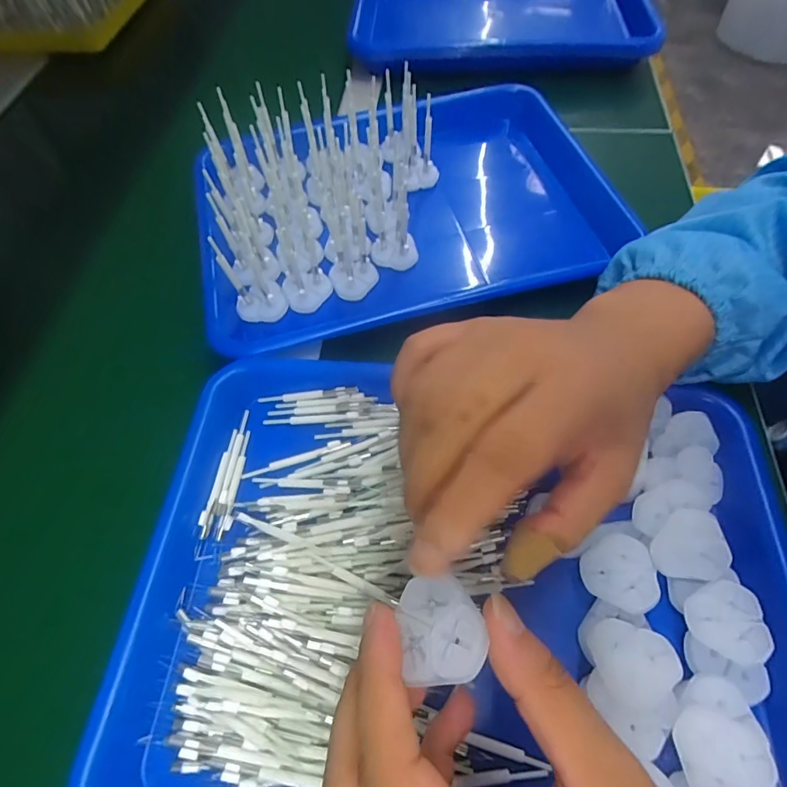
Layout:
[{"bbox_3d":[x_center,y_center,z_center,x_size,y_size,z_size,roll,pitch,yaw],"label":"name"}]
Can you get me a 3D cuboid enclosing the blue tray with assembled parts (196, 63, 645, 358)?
[{"bbox_3d":[0.008,-0.176,0.388,0.343,0.081,0.255,-16,61,-6],"label":"blue tray with assembled parts"}]

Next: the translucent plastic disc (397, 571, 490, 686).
[{"bbox_3d":[0.017,0.082,0.164,0.028,0.004,0.035,-25,46,9],"label":"translucent plastic disc"}]

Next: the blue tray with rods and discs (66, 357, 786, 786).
[{"bbox_3d":[0.037,0.098,0.241,0.348,0.044,0.241,4,61,5],"label":"blue tray with rods and discs"}]

